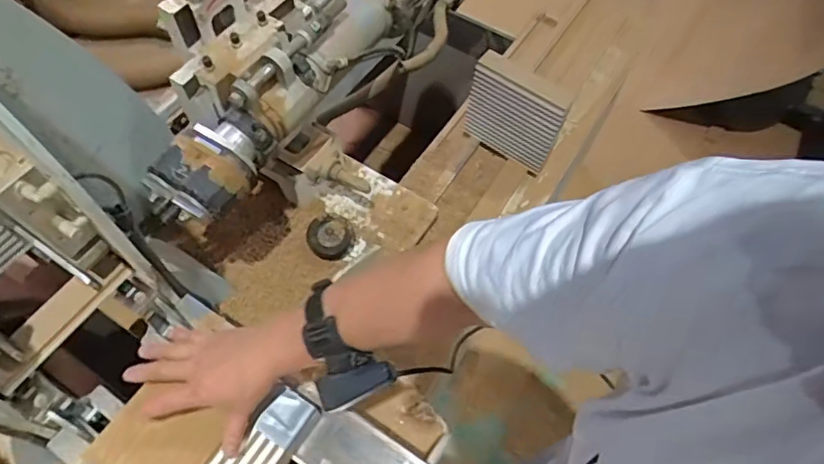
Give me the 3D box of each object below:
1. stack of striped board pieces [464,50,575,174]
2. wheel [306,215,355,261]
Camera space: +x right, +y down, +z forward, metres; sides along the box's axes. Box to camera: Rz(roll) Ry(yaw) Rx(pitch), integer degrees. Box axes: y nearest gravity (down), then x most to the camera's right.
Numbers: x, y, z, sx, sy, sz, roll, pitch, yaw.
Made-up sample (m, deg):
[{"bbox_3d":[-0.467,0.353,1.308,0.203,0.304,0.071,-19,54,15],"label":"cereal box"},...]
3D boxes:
[{"bbox_3d":[0.195,-0.226,1.029,0.184,0.198,0.050,28,63,13],"label":"stack of striped board pieces"},{"bbox_3d":[-0.138,0.010,0.932,0.068,0.049,0.074,1,60,-2],"label":"wheel"}]

